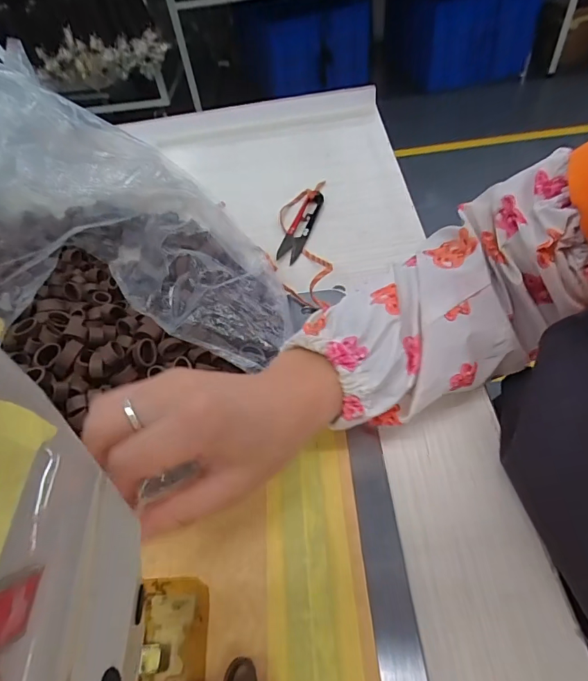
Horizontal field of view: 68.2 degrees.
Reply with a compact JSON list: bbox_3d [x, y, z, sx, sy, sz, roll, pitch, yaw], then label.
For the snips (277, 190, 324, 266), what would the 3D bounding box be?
[{"bbox_3d":[0.008,-0.120,0.441,0.022,0.011,0.103,12,51,18],"label":"snips"}]

